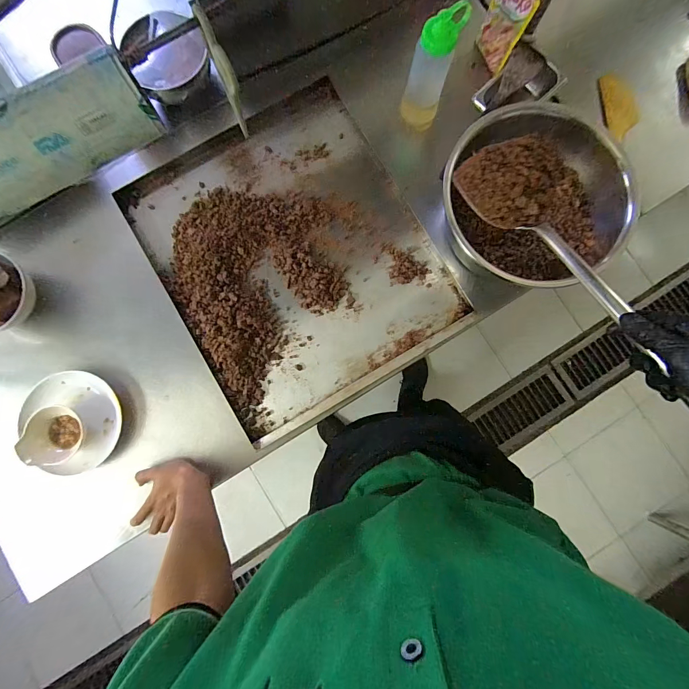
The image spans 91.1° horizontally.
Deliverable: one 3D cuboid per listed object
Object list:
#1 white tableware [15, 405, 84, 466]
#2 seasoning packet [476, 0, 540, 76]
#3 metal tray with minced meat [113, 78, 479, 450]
[{"bbox_3d":[-0.548,0.170,0.640,0.100,0.054,0.106,-8,84,-2],"label":"white tableware"},{"bbox_3d":[0.322,-0.663,0.673,0.022,0.164,0.125,-9,60,-16],"label":"seasoning packet"},{"bbox_3d":[-0.109,-0.197,0.695,0.514,0.039,0.626,-30,85,-4],"label":"metal tray with minced meat"}]

